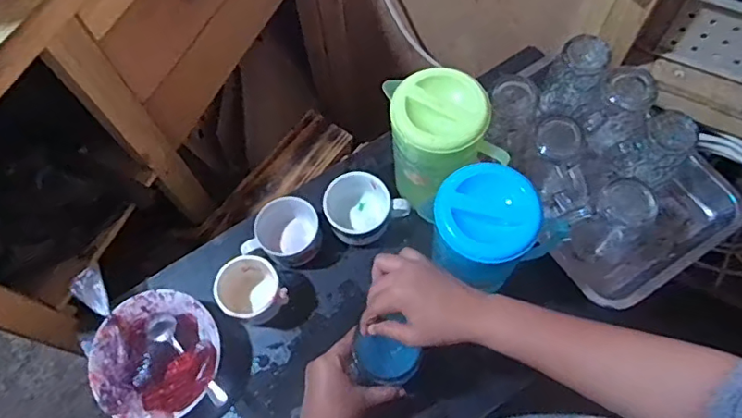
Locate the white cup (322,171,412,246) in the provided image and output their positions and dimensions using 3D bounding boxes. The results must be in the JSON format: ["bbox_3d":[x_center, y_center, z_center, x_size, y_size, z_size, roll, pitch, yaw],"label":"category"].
[{"bbox_3d":[-0.012,0.000,0.754,0.095,0.066,0.088,-1,68,2],"label":"white cup"}]

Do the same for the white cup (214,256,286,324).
[{"bbox_3d":[-0.156,0.101,0.714,0.076,0.065,0.080,-1,68,2],"label":"white cup"}]

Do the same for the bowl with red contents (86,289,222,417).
[{"bbox_3d":[-0.262,0.181,0.683,0.149,0.053,0.154,-1,68,2],"label":"bowl with red contents"}]

